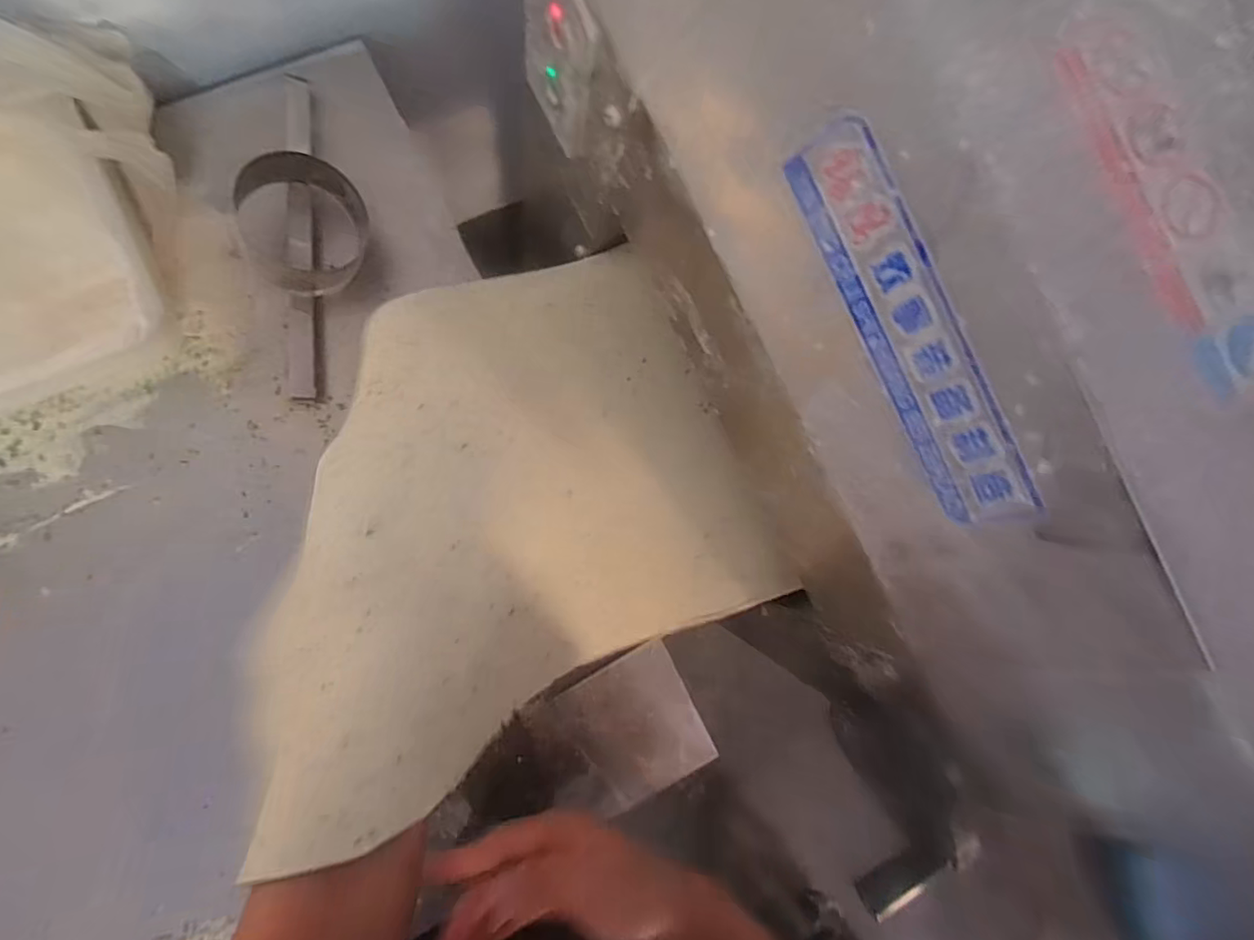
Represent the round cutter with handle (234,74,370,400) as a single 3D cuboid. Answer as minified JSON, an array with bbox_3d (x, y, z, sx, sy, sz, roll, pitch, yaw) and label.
[{"bbox_3d":[-0.295,-0.206,0.532,0.100,0.071,0.286,4,100,-8],"label":"round cutter with handle"}]

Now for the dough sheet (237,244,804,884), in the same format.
[{"bbox_3d":[-0.082,0.005,0.447,0.423,0.066,0.338,-22,84,-30],"label":"dough sheet"}]

